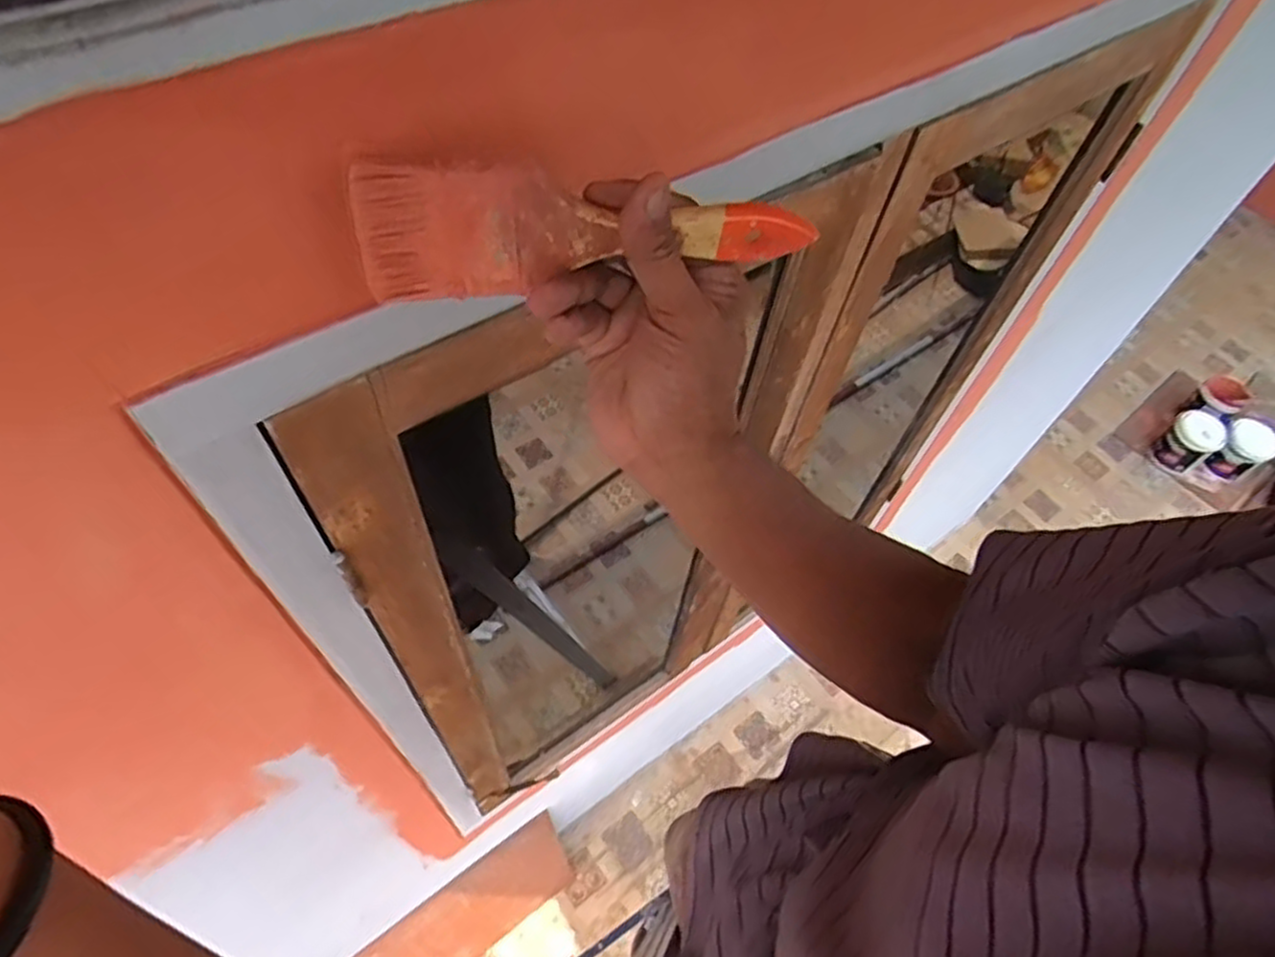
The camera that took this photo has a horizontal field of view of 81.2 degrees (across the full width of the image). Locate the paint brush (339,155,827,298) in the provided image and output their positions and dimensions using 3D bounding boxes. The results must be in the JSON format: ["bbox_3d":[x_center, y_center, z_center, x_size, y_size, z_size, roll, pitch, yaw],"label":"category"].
[{"bbox_3d":[-0.023,-0.111,0.340,0.199,0.057,0.019,-1,57,-7],"label":"paint brush"}]

